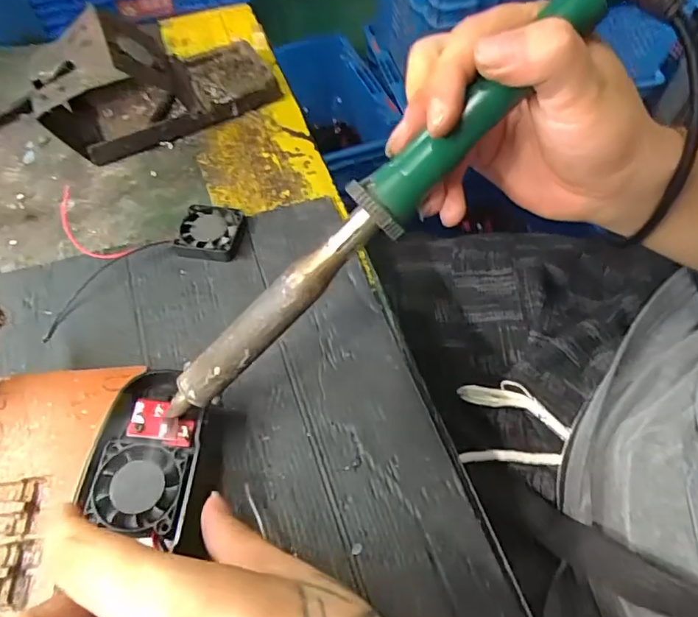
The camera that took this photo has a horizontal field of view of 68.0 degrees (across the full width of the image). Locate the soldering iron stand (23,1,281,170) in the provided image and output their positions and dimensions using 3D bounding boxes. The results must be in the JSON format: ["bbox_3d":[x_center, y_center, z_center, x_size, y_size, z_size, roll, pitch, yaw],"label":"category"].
[{"bbox_3d":[-0.150,-0.183,0.403,0.171,0.081,0.076,-27,61,-14],"label":"soldering iron stand"}]

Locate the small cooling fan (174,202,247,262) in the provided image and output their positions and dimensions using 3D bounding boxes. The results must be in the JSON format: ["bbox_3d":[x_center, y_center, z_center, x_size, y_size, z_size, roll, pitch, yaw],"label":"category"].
[{"bbox_3d":[-0.096,-0.052,0.358,0.040,0.013,0.040,7,59,6],"label":"small cooling fan"}]

